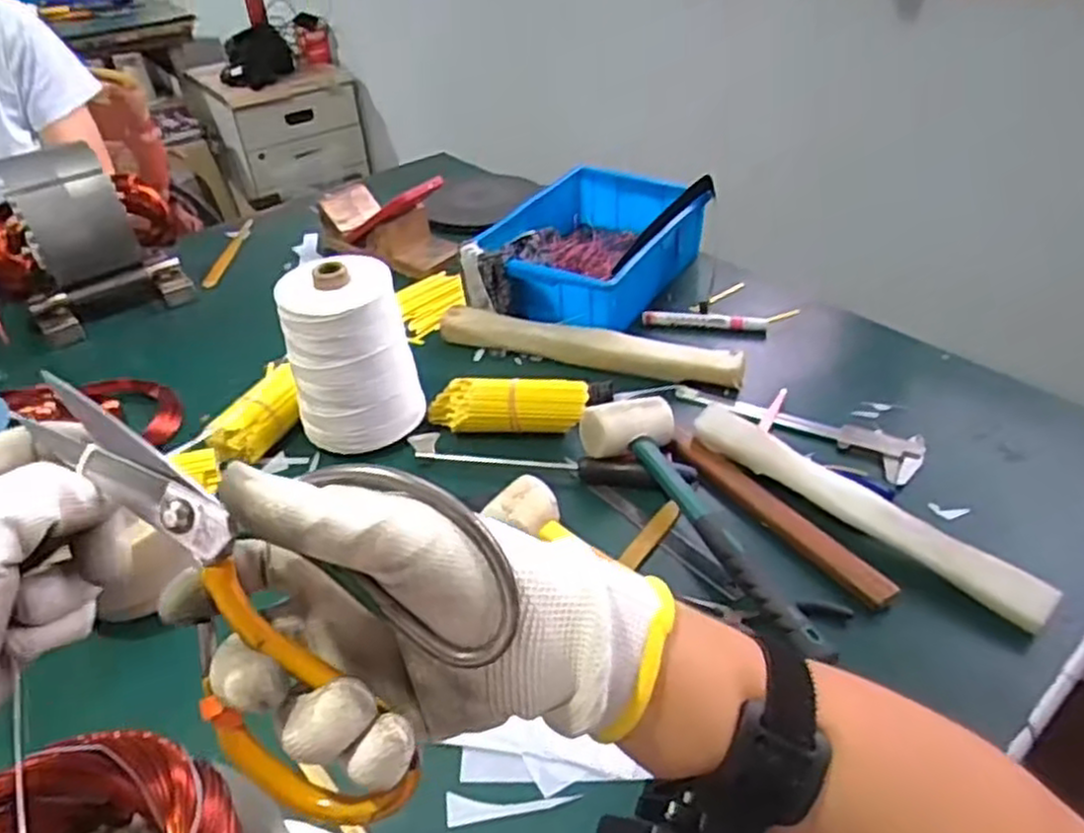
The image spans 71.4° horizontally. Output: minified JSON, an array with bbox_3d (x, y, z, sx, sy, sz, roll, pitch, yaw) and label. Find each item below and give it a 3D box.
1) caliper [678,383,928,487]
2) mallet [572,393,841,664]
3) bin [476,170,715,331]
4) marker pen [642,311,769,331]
[{"bbox_3d":[0.245,0.003,0.727,0.226,0.019,0.062,25,46,30],"label":"caliper"},{"bbox_3d":[0.128,0.077,0.593,0.077,0.056,0.270,-18,41,-18],"label":"mallet"},{"bbox_3d":[0.064,-0.219,0.942,0.203,0.085,0.303,19,43,25],"label":"bin"},{"bbox_3d":[0.186,-0.110,0.863,0.138,0.015,0.014,4,39,9],"label":"marker pen"}]

